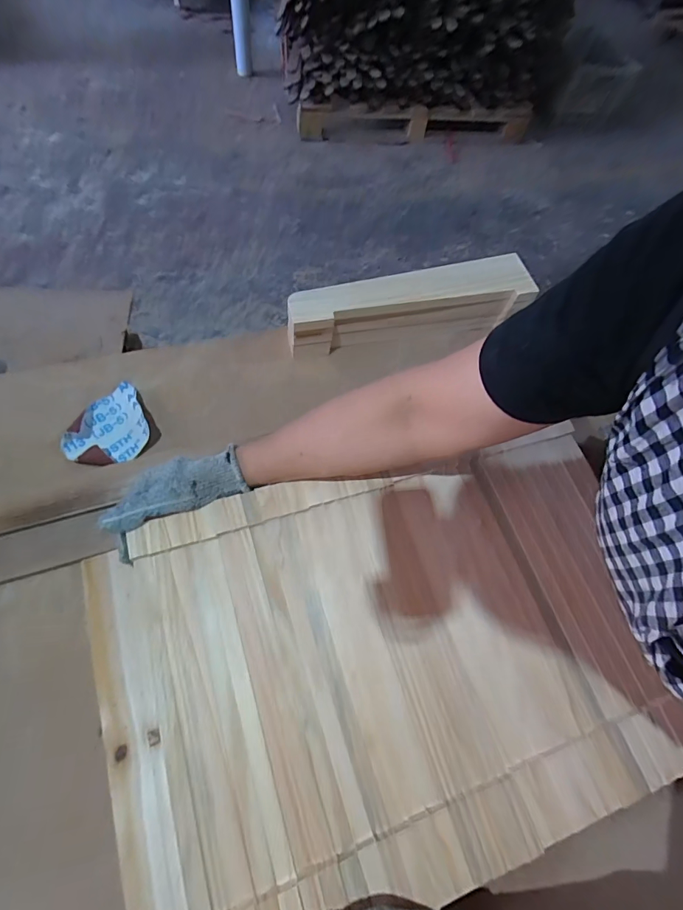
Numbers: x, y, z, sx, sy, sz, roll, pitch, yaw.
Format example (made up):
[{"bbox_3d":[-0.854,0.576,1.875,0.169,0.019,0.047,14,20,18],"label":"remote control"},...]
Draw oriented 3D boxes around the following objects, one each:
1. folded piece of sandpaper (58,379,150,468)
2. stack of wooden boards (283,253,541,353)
[{"bbox_3d":[-0.284,-0.033,0.503,0.094,0.024,0.100,1,64,-2],"label":"folded piece of sandpaper"},{"bbox_3d":[0.099,-0.207,0.593,0.352,0.082,0.068,-11,60,-10],"label":"stack of wooden boards"}]

